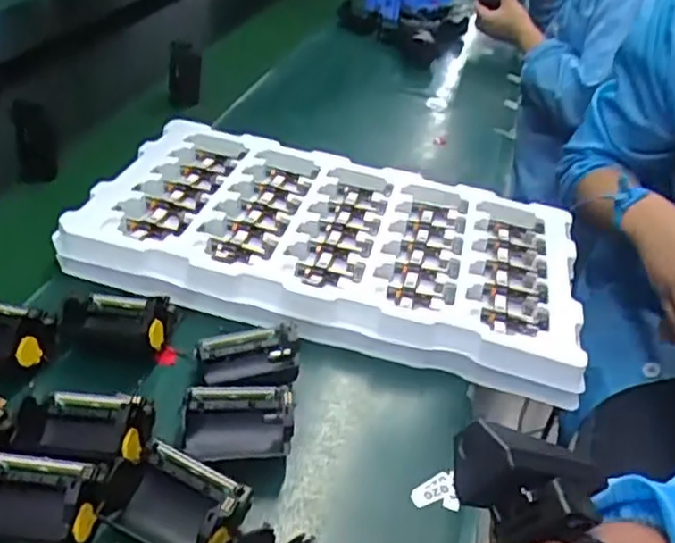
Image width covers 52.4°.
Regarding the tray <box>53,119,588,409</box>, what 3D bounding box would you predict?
[{"bbox_3d":[0.001,-0.027,0.632,0.432,0.049,0.252,14,36,9],"label":"tray"}]

